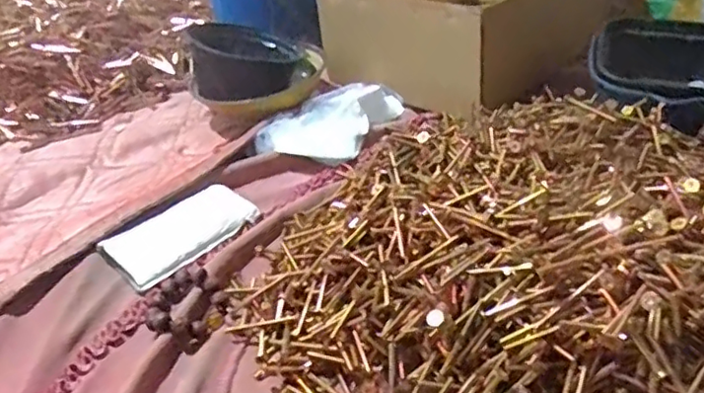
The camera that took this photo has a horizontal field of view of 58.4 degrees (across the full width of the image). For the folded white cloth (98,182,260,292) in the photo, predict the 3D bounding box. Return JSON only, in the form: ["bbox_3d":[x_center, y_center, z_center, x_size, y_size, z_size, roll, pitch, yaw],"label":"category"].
[{"bbox_3d":[-0.189,0.039,0.707,0.086,0.018,0.159,29,48,36],"label":"folded white cloth"}]

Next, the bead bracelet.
[{"bbox_3d":[-0.160,0.105,0.606,0.076,0.023,0.077,11,40,19],"label":"bead bracelet"}]

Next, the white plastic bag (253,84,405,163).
[{"bbox_3d":[-0.014,-0.100,0.857,0.235,0.058,0.092,-25,41,-28],"label":"white plastic bag"}]

